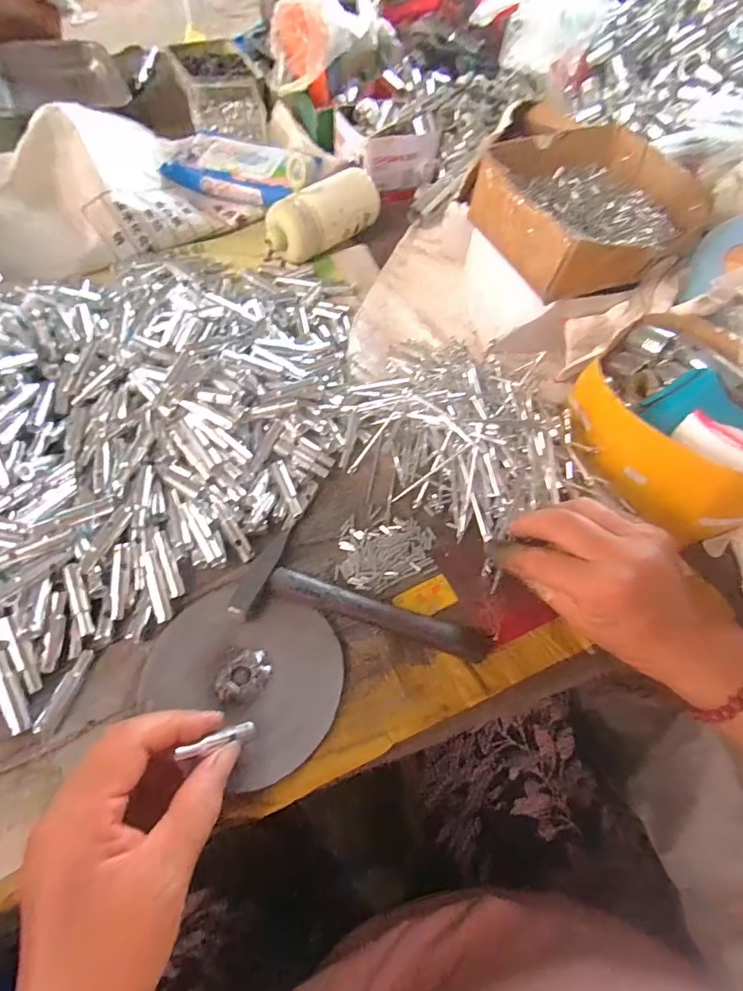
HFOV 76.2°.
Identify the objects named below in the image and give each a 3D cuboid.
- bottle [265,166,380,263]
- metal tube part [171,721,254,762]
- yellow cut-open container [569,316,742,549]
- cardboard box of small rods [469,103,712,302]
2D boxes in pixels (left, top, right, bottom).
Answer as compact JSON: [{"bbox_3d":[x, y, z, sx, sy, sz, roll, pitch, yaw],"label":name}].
[{"bbox_3d":[-0.057,-0.337,0.565,0.147,0.056,0.056,-39,69,-24],"label":"bottle"},{"bbox_3d":[-0.087,0.138,0.265,0.050,0.012,0.009,6,46,-52],"label":"metal tube part"},{"bbox_3d":[0.256,-0.057,0.385,0.140,0.079,0.177,-32,66,-21],"label":"yellow cut-open container"},{"bbox_3d":[0.204,-0.272,0.448,0.179,0.053,0.177,-24,64,-18],"label":"cardboard box of small rods"}]

